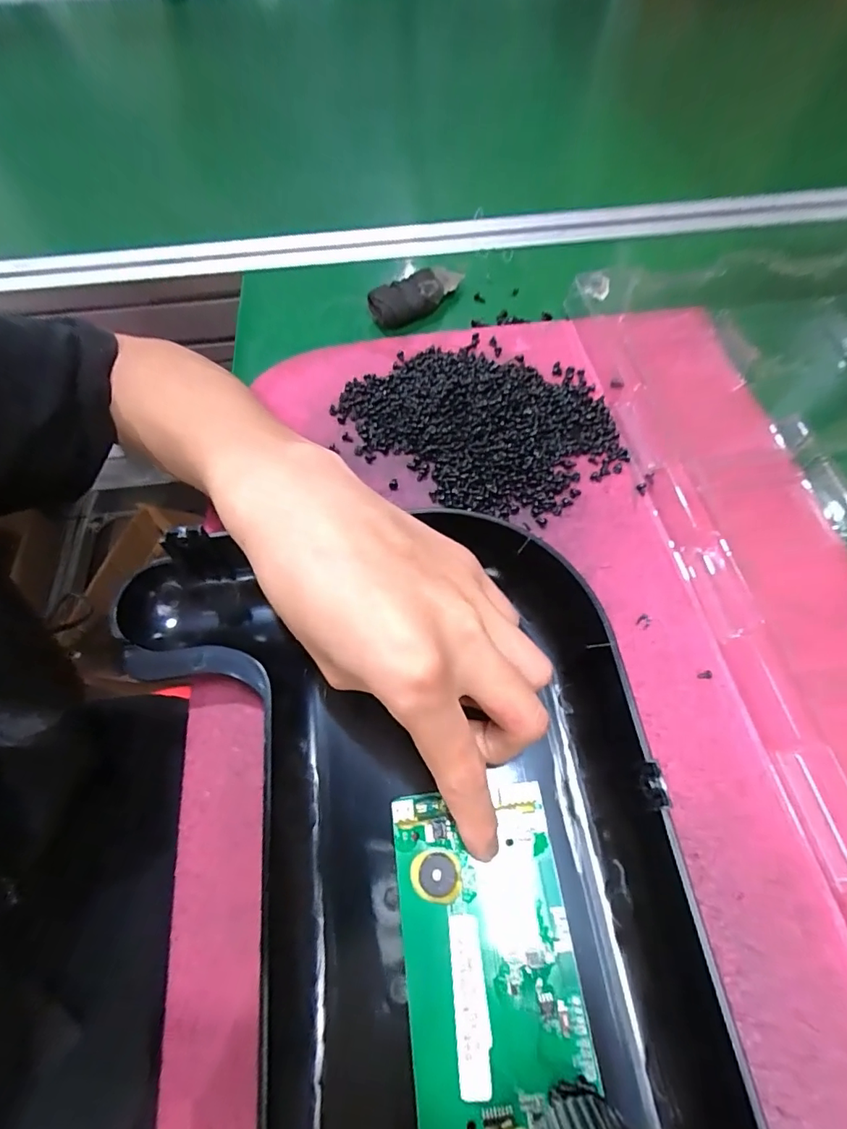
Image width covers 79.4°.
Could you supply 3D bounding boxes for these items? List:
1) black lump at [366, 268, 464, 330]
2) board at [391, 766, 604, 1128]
[{"bbox_3d":[-0.003,-0.192,0.362,0.067,0.022,0.030,-24,66,-9],"label":"black lump"},{"bbox_3d":[0.023,0.138,0.183,0.060,0.008,0.105,-7,64,-2],"label":"board"}]

